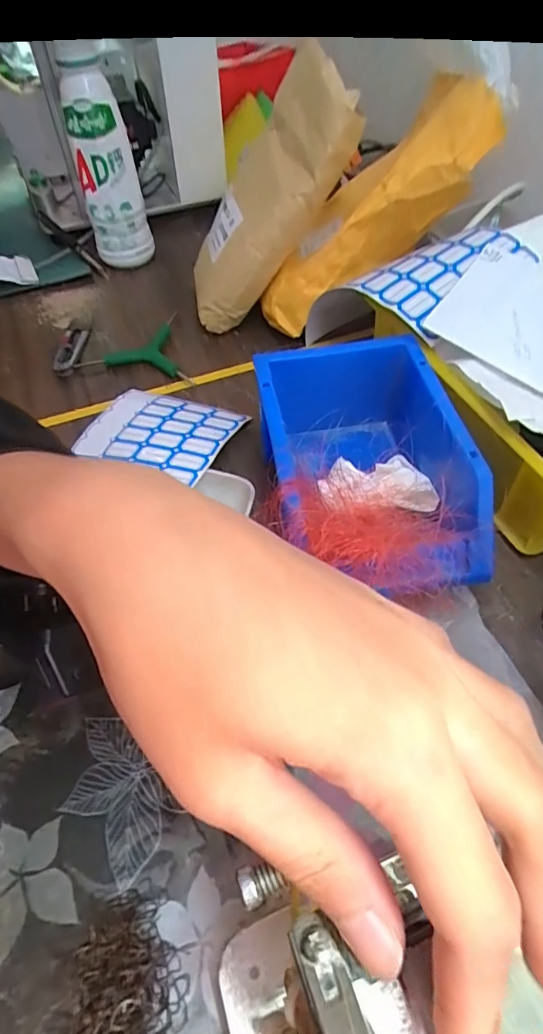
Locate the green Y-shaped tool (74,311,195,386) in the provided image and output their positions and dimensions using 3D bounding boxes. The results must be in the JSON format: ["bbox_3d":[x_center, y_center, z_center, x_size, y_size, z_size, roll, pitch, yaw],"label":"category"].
[{"bbox_3d":[-0.121,-0.173,0.492,0.110,0.009,0.095,7,55,7],"label":"green Y-shaped tool"}]

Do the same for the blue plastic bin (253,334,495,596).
[{"bbox_3d":[0.058,-0.031,0.338,0.129,0.081,0.185,-8,54,-4],"label":"blue plastic bin"}]

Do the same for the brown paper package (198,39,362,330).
[{"bbox_3d":[-0.001,-0.288,0.456,0.070,0.216,0.104,21,50,-26],"label":"brown paper package"}]

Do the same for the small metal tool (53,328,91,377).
[{"bbox_3d":[-0.200,-0.163,0.493,0.026,0.016,0.072,0,54,2],"label":"small metal tool"}]

